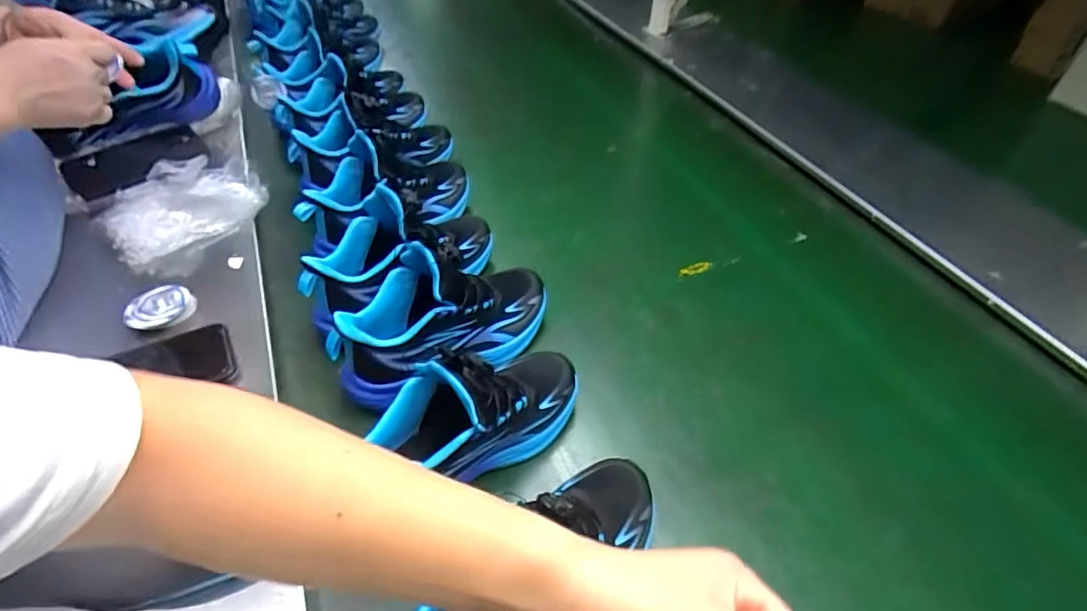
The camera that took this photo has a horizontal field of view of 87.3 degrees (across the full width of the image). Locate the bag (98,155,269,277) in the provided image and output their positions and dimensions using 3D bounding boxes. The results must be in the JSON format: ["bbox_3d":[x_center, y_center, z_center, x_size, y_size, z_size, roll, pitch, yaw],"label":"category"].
[{"bbox_3d":[-0.448,-0.122,0.715,0.177,0.044,0.171,-35,54,-28],"label":"bag"}]

